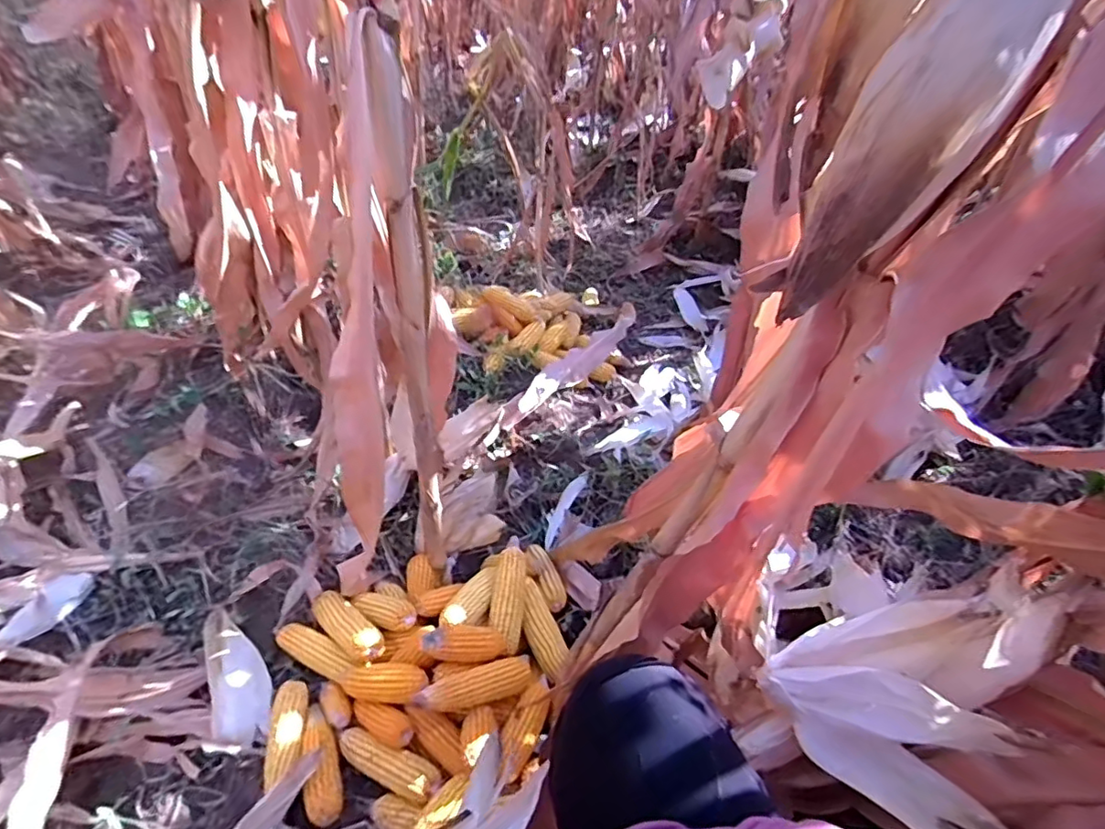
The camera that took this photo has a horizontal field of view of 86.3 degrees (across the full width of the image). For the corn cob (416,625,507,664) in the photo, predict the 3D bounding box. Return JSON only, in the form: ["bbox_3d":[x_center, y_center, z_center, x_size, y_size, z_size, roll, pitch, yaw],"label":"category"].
[{"bbox_3d":[-0.130,0.338,0.870,0.124,0.037,0.042,11,37,-20],"label":"corn cob"}]

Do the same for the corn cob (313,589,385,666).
[{"bbox_3d":[-0.334,0.338,0.953,0.168,0.044,0.057,21,39,41],"label":"corn cob"}]

